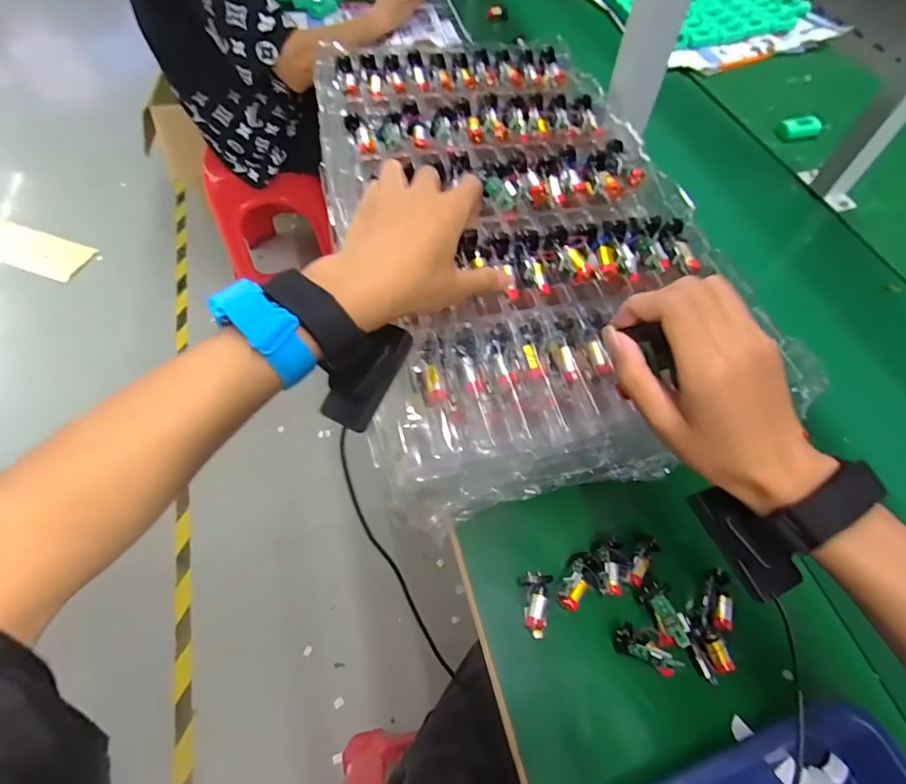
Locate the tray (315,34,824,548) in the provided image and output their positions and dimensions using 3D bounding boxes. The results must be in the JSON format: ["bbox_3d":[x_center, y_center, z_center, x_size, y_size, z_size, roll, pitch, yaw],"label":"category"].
[{"bbox_3d":[0.059,-0.180,0.443,0.296,0.051,0.527,-12,61,-8],"label":"tray"}]

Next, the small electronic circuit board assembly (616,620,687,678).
[{"bbox_3d":[0.172,0.229,0.416,0.055,0.034,0.021,32,64,16],"label":"small electronic circuit board assembly"}]

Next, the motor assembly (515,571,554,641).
[{"bbox_3d":[0.081,0.198,0.441,0.031,0.019,0.055,-5,60,-4],"label":"motor assembly"}]

